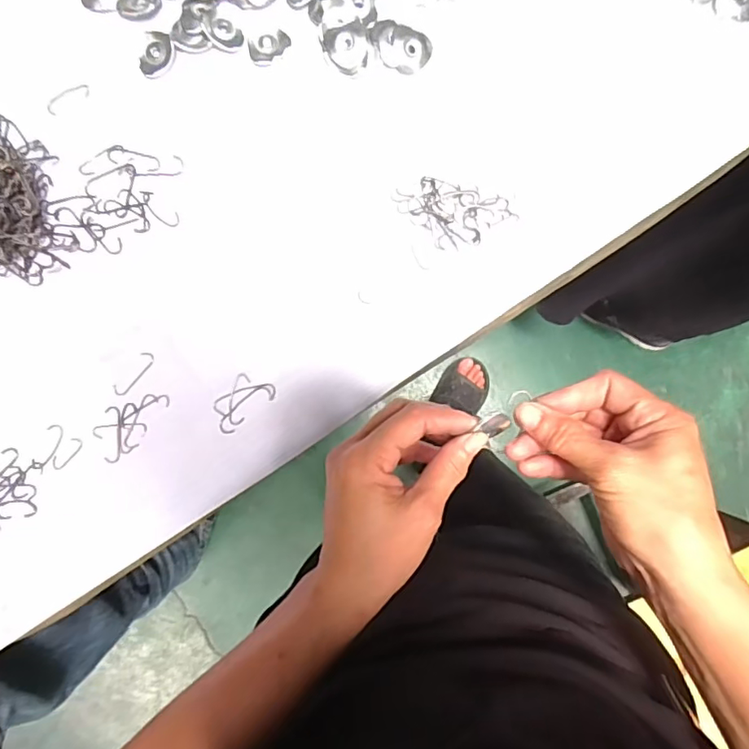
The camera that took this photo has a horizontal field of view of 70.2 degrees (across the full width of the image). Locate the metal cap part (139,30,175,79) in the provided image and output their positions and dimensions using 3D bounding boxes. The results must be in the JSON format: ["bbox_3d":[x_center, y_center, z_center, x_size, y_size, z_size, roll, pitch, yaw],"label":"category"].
[{"bbox_3d":[-0.177,-0.261,0.435,0.025,0.004,0.038,17,85,2],"label":"metal cap part"}]

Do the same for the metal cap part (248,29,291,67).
[{"bbox_3d":[-0.086,-0.270,0.439,0.035,0.004,0.022,-28,85,-3],"label":"metal cap part"}]

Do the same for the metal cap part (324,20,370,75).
[{"bbox_3d":[-0.021,-0.266,0.435,0.036,0.016,0.034,-11,84,-1],"label":"metal cap part"}]

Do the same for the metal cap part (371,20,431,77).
[{"bbox_3d":[0.022,-0.273,0.440,0.048,0.018,0.036,18,85,2],"label":"metal cap part"}]

